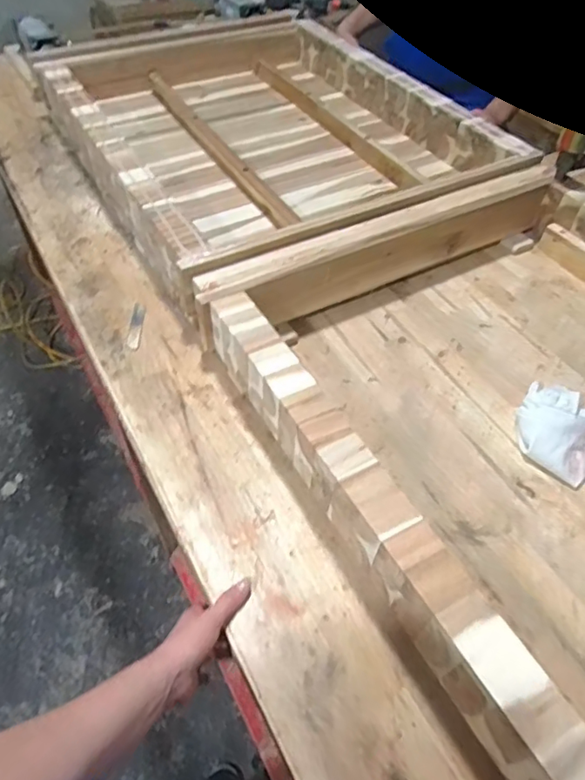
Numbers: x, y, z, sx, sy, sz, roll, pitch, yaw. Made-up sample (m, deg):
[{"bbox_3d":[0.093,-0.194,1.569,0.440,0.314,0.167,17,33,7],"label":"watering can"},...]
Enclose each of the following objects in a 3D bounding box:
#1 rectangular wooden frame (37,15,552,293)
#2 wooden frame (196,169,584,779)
[{"bbox_3d":[-0.088,-0.570,1.170,0.689,0.123,0.930,-23,54,-19],"label":"rectangular wooden frame"},{"bbox_3d":[0.360,0.039,0.681,0.673,0.111,0.851,-23,54,-20],"label":"wooden frame"}]

